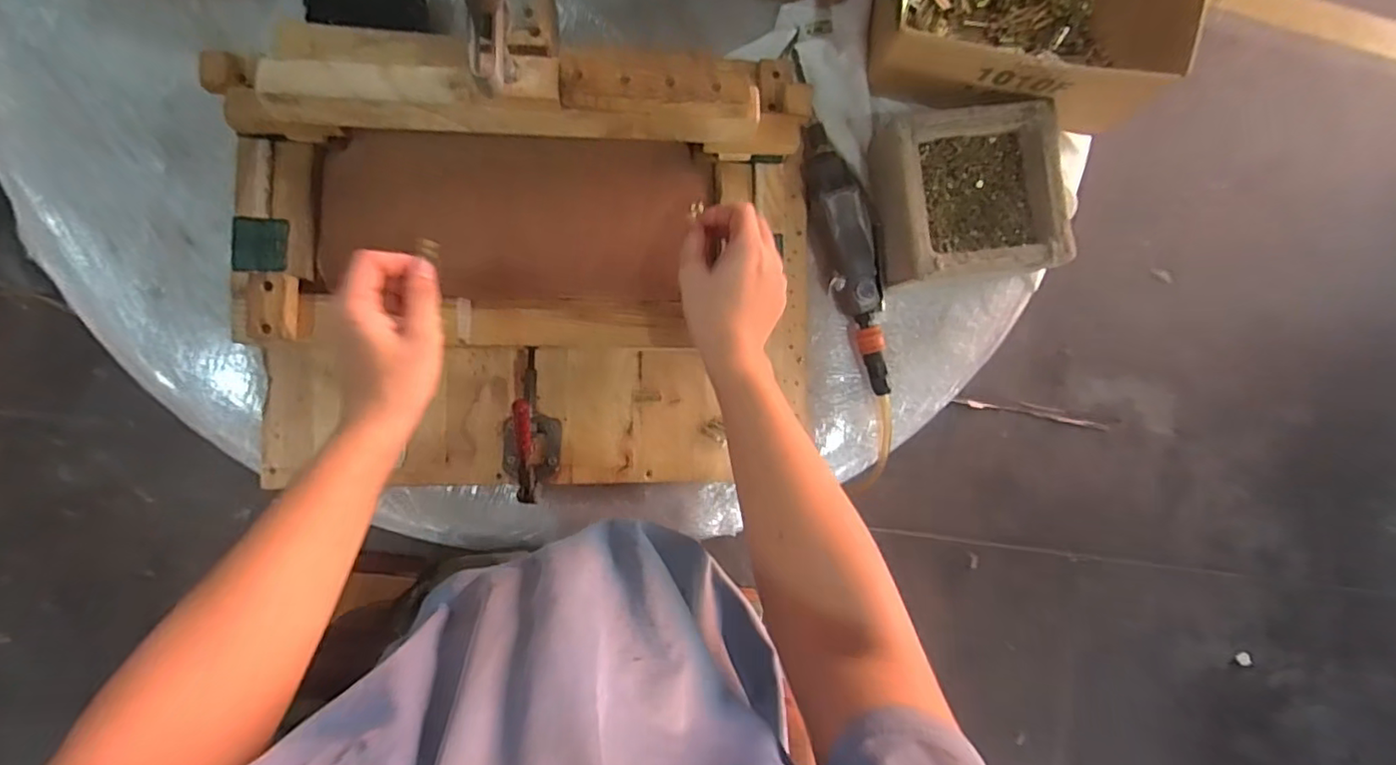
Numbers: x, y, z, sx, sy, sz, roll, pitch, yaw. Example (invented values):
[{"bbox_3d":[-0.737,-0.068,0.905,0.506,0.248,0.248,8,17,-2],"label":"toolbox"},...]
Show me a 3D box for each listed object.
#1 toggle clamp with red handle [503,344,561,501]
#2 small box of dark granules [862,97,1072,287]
[{"bbox_3d":[-0.159,0.042,0.562,0.055,0.069,0.143,8,89,-6],"label":"toggle clamp with red handle"},{"bbox_3d":[0.282,-0.190,0.627,0.182,0.065,0.175,-7,90,-6],"label":"small box of dark granules"}]

